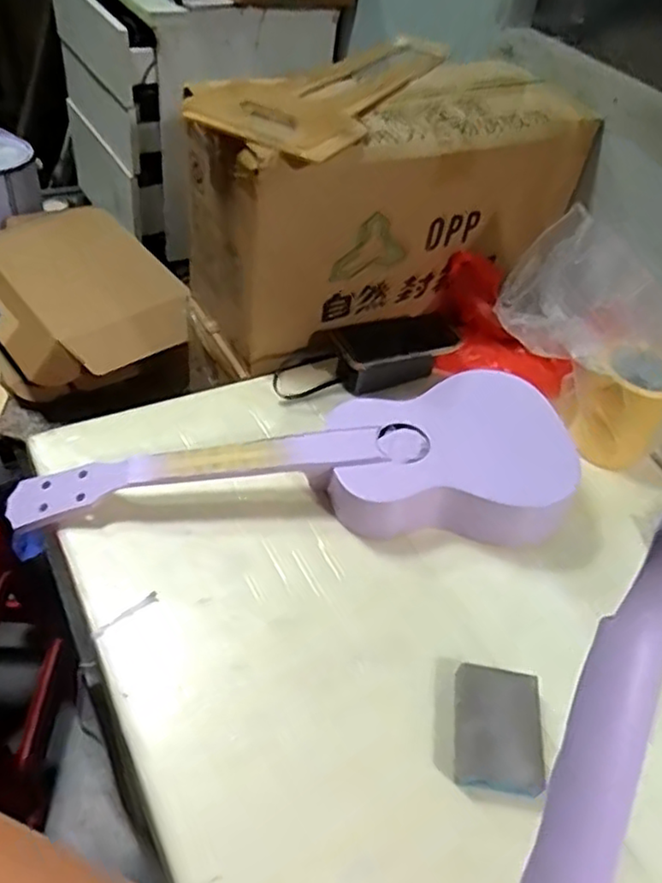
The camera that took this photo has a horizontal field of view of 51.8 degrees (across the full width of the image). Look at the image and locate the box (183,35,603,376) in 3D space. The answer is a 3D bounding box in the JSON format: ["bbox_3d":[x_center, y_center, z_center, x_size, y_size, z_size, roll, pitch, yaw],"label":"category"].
[{"bbox_3d":[0.060,-0.346,0.944,0.502,0.274,0.262,-21,53,-25],"label":"box"}]

